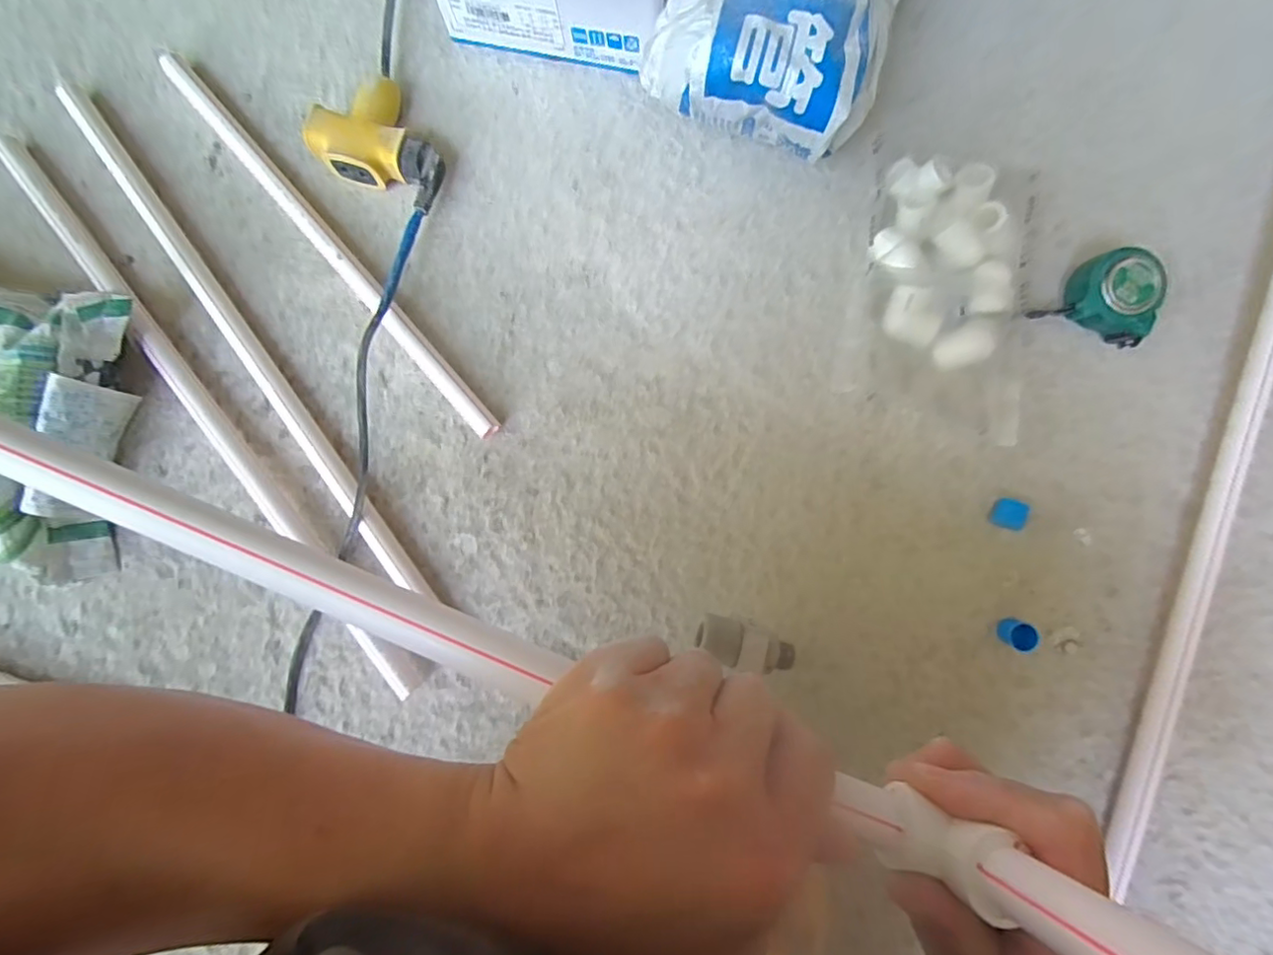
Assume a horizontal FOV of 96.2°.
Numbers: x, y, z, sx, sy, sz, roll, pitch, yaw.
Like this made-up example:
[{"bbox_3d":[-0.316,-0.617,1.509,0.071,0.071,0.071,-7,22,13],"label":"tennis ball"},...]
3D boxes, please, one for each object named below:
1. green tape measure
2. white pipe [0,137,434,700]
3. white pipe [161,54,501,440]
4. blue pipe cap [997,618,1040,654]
[{"bbox_3d":[0.391,-0.151,0.475,0.072,0.047,0.065,19,88,3],"label":"green tape measure"},{"bbox_3d":[-0.375,-0.058,0.497,0.025,0.019,0.596,-39,87,0],"label":"white pipe"},{"bbox_3d":[-0.278,-0.210,0.516,0.021,0.022,0.455,-41,87,0],"label":"white pipe"},{"bbox_3d":[0.313,0.129,0.469,0.021,0.022,0.023,0,87,2],"label":"blue pipe cap"}]

